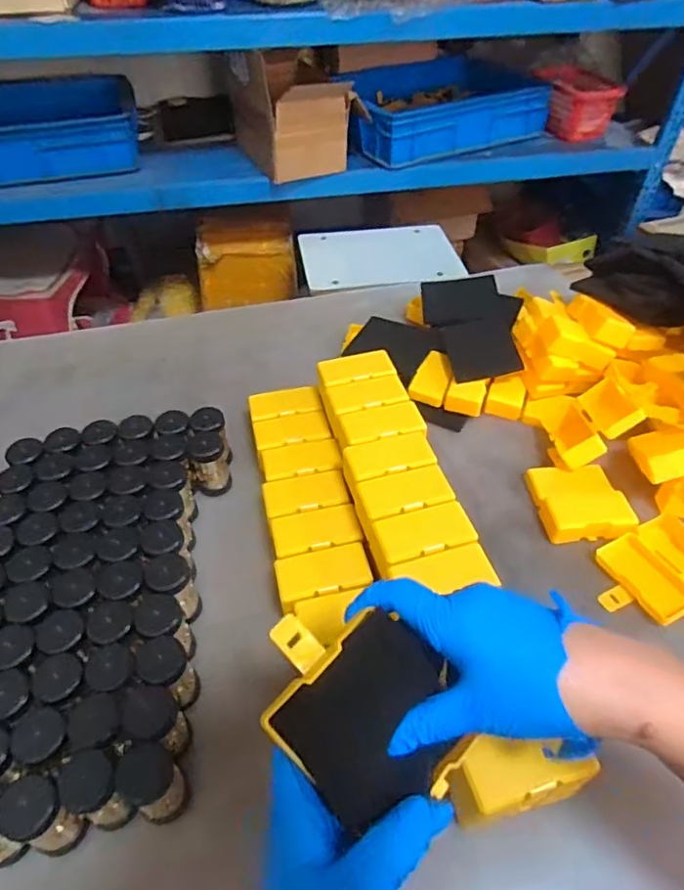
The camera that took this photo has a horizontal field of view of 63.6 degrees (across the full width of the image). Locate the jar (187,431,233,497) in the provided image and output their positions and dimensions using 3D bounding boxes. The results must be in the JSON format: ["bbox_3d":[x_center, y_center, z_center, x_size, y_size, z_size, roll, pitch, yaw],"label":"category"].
[{"bbox_3d":[-0.136,0.022,0.571,0.034,0.067,0.032,0,48,0],"label":"jar"}]

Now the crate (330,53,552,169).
[{"bbox_3d":[0.254,-0.857,1.389,0.525,0.127,0.342,-12,49,-11],"label":"crate"}]

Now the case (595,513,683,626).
[{"bbox_3d":[0.288,0.118,0.506,0.109,0.032,0.083,-22,52,-20],"label":"case"}]

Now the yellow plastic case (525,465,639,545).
[{"bbox_3d":[0.241,0.057,0.558,0.081,0.023,0.086,-4,48,-5],"label":"yellow plastic case"}]

